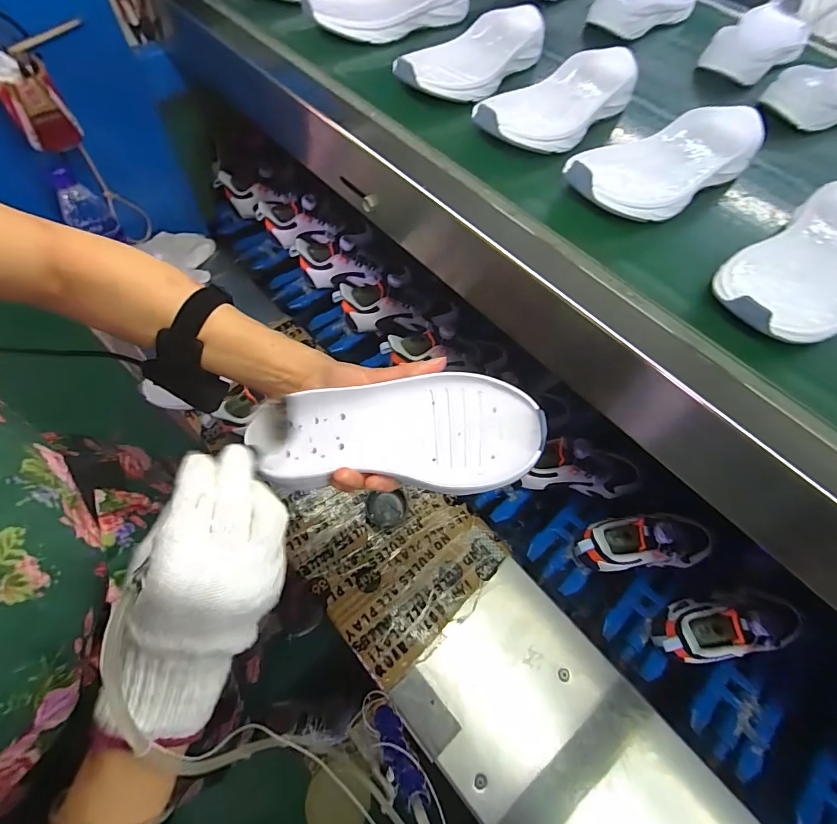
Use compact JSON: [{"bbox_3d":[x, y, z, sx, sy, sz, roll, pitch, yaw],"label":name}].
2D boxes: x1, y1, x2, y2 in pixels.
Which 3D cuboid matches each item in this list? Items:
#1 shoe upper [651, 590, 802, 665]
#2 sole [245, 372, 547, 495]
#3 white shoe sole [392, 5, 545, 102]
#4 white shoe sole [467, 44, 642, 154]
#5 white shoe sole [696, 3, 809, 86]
[{"bbox_3d":[0.413,0.279,0.554,0.220,0.091,0.076,-6,63,-6],"label":"shoe upper"},{"bbox_3d":[-0.019,0.014,0.317,0.208,0.029,0.084,-3,62,11],"label":"sole"},{"bbox_3d":[0.065,-0.406,0.479,0.092,0.033,0.211,32,65,14],"label":"white shoe sole"},{"bbox_3d":[0.144,-0.318,0.431,0.084,0.033,0.200,40,68,17],"label":"white shoe sole"},{"bbox_3d":[0.443,-0.479,0.545,0.088,0.027,0.188,37,67,16],"label":"white shoe sole"}]

